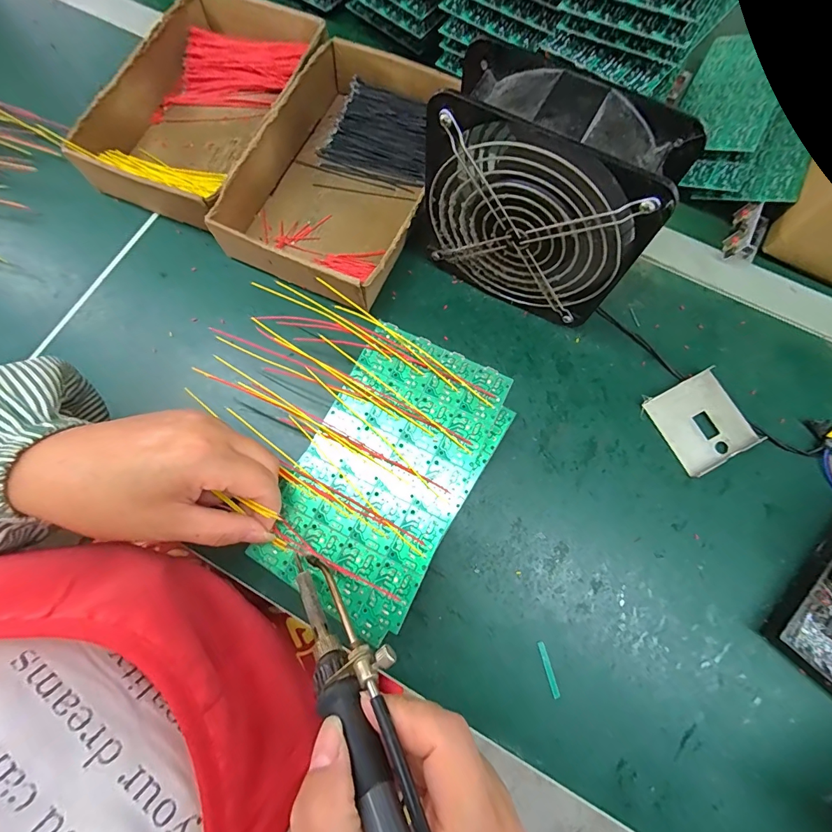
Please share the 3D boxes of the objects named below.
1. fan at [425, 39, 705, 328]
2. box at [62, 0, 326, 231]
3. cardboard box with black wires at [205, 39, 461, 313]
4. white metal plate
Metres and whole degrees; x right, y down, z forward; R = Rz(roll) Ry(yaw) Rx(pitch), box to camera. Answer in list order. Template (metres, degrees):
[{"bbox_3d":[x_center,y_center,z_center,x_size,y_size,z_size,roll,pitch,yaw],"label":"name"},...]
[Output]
[{"bbox_3d":[0.086,-0.147,0.296,0.147,0.153,0.057,29,76,7],"label":"fan"},{"bbox_3d":[-0.196,-0.300,0.392,0.159,0.044,0.239,22,75,6],"label":"box"},{"bbox_3d":[-0.059,-0.223,0.372,0.150,0.047,0.266,21,75,5],"label":"cardboard box with black wires"},{"bbox_3d":[0.231,0.003,0.327,0.070,0.009,0.068,-27,76,-8],"label":"white metal plate"}]

